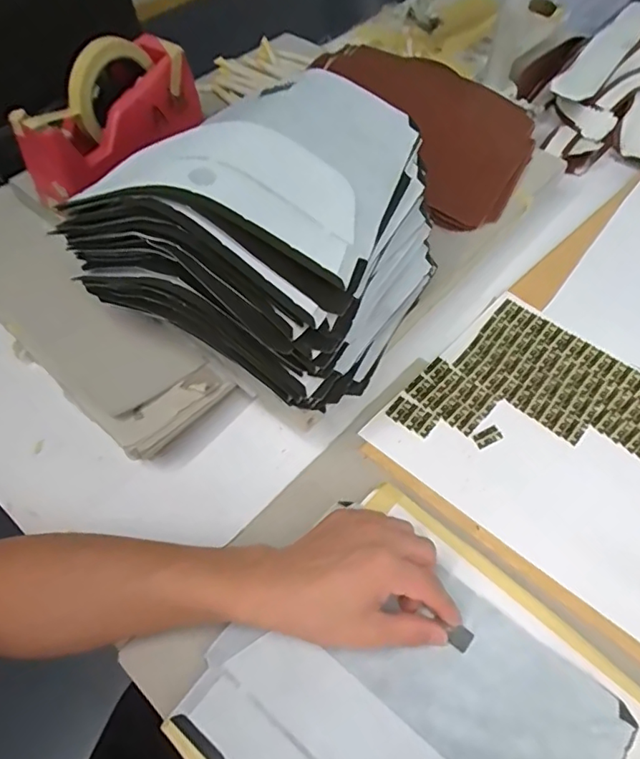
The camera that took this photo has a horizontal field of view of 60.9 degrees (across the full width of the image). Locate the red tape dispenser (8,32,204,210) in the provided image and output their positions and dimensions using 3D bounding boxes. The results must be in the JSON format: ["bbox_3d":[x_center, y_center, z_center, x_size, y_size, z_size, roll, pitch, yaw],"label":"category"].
[{"bbox_3d":[-0.213,-0.275,0.562,0.203,0.105,0.071,-34,62,-20],"label":"red tape dispenser"}]

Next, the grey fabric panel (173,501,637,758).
[{"bbox_3d":[0.057,0.225,0.363,0.240,0.008,0.197,34,62,22],"label":"grey fabric panel"}]

